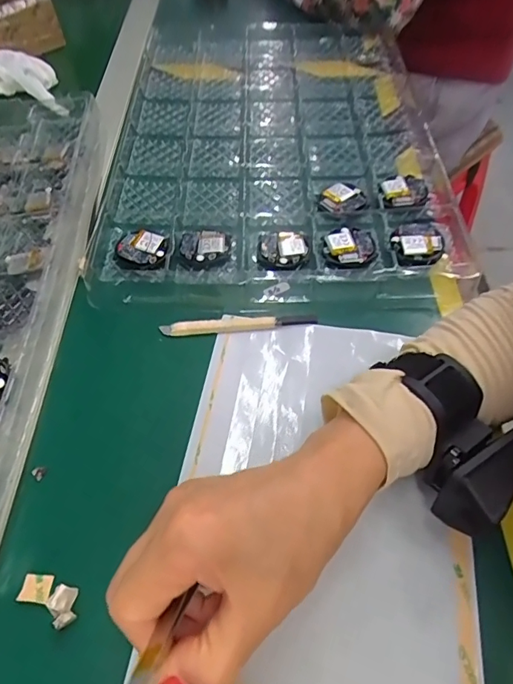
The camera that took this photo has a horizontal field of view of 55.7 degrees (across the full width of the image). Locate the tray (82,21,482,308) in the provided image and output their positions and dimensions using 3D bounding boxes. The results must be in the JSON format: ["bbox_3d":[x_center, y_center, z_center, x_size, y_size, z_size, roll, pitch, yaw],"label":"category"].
[{"bbox_3d":[0.013,-0.211,0.488,0.301,0.019,0.430,-1,55,-1],"label":"tray"}]

